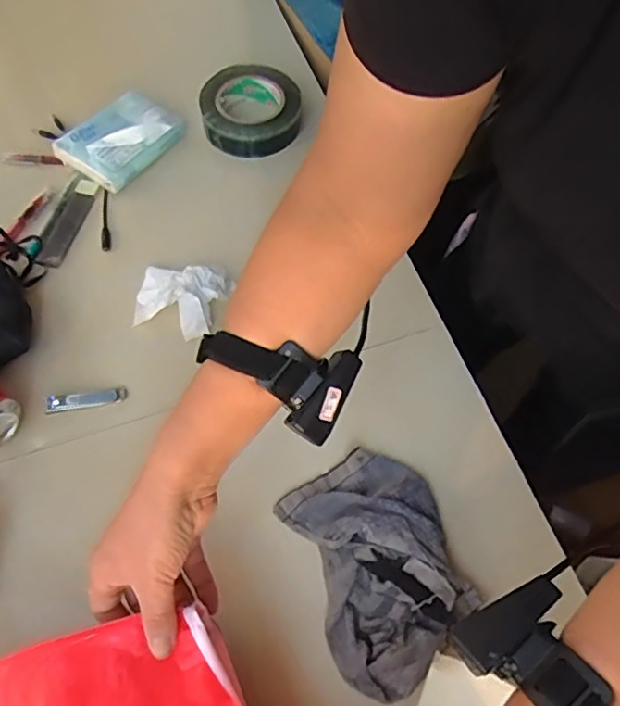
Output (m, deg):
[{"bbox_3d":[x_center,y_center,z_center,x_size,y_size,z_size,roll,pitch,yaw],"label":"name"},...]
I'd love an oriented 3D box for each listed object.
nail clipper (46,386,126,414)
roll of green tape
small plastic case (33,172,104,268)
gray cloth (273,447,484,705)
[{"bbox_3d":[-0.216,0.043,0.556,0.074,0.008,0.015,-11,64,-7],"label":"nail clipper"},{"bbox_3d":[-0.075,-0.306,0.727,0.117,0.055,0.112,1,63,-2],"label":"roll of green tape"},{"bbox_3d":[-0.274,-0.154,0.655,0.039,0.011,0.124,15,63,6],"label":"small plastic case"},{"bbox_3d":[0.060,0.174,0.485,0.125,0.028,0.180,-20,65,-12],"label":"gray cloth"}]

